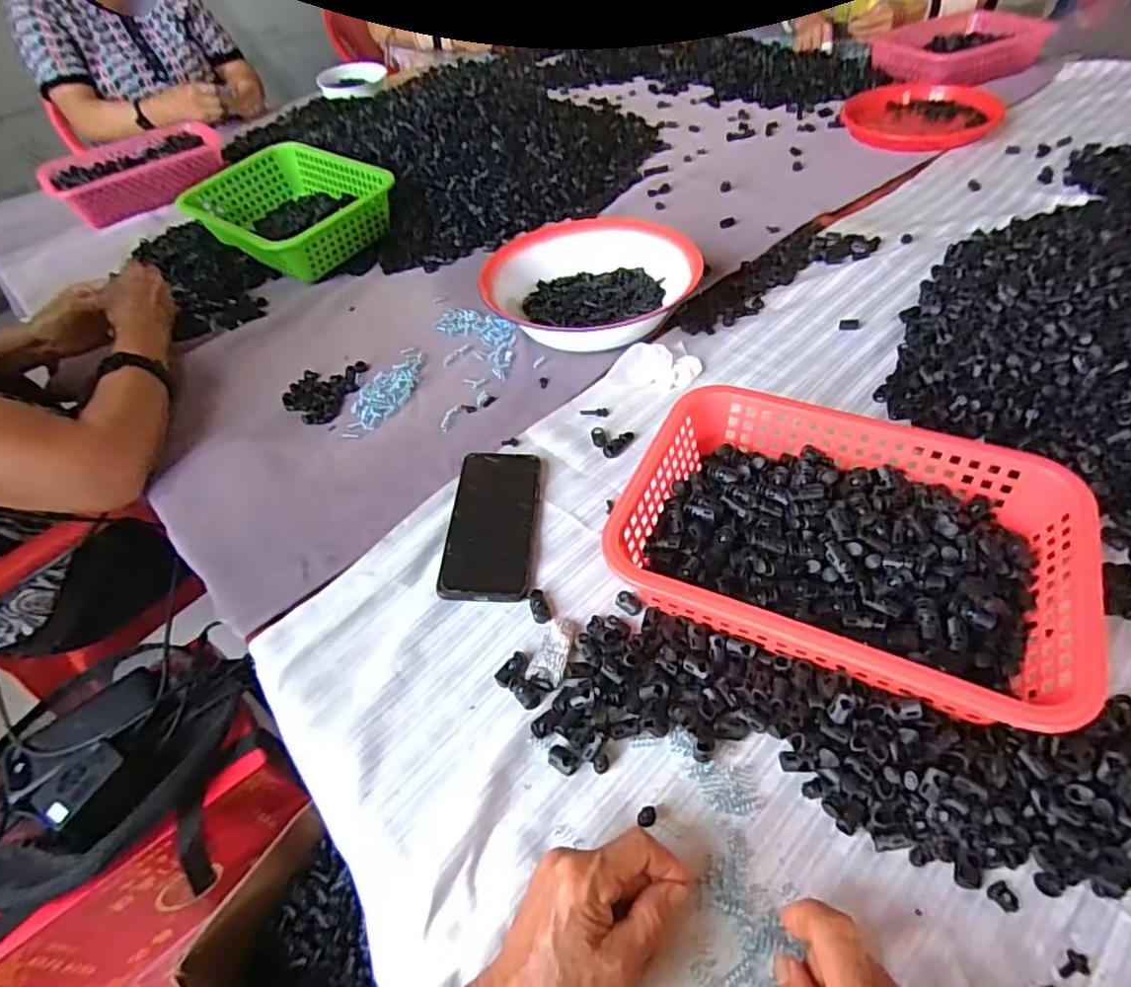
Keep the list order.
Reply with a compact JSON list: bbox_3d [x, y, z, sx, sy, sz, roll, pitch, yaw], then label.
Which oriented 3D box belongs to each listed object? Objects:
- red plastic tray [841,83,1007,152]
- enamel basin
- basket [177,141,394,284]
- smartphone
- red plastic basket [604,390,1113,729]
[{"bbox_3d":[0.595,-0.660,1.070,0.211,0.041,0.252,-32,53,-20],"label":"red plastic tray"},{"bbox_3d":[0.040,-0.271,0.768,0.245,0.061,0.220,12,52,16],"label":"enamel basin"},{"bbox_3d":[-0.413,-0.433,0.950,0.239,0.085,0.288,-39,56,-24],"label":"basket"},{"bbox_3d":[-0.064,0.023,0.556,0.076,0.013,0.166,0,49,6],"label":"smartphone"},{"bbox_3d":[0.201,0.035,0.466,0.301,0.072,0.211,16,53,19],"label":"red plastic basket"}]

